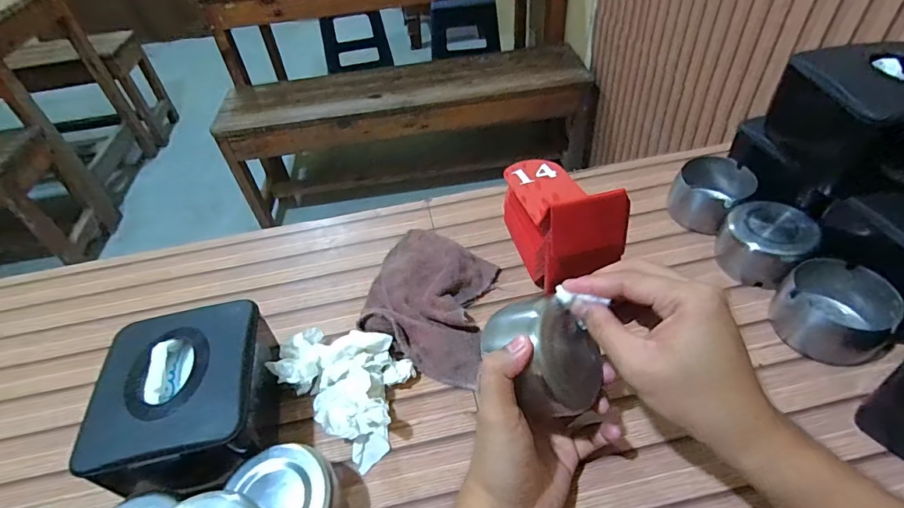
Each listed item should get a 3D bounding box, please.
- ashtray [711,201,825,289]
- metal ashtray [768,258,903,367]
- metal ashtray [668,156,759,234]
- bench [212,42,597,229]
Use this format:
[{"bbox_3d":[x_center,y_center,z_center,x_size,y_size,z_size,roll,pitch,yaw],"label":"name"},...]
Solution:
[{"bbox_3d":[0.310,-0.013,0.460,0.067,0.052,0.077,-35,52,-25],"label":"ashtray"},{"bbox_3d":[0.340,0.048,0.410,0.091,0.049,0.085,-36,52,-26],"label":"metal ashtray"},{"bbox_3d":[0.297,-0.071,0.529,0.075,0.045,0.091,33,57,32],"label":"metal ashtray"},{"bbox_3d":[-0.138,-0.395,1.601,1.165,0.448,0.323,-9,46,-3],"label":"bench"}]

